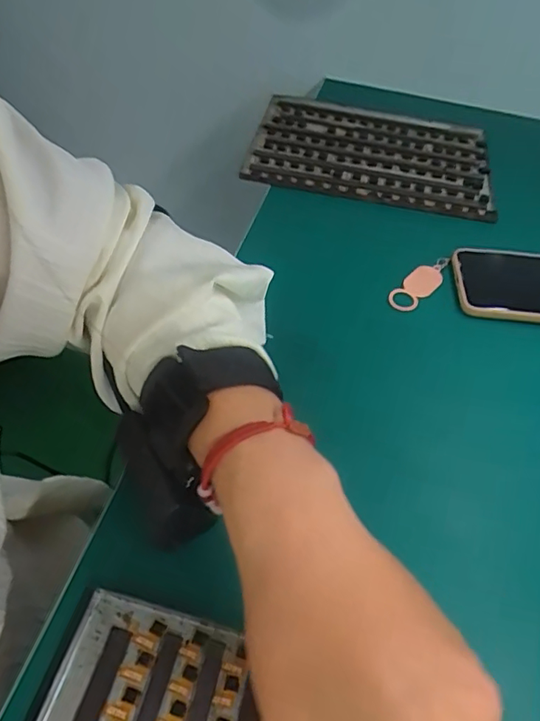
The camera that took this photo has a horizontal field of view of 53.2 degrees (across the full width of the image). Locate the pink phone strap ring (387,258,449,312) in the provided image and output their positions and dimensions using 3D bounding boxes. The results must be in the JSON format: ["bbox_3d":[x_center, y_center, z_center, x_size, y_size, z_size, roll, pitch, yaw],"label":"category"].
[{"bbox_3d":[0.125,-0.064,0.440,0.022,0.008,0.072,38,57,25],"label":"pink phone strap ring"}]

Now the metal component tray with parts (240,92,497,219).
[{"bbox_3d":[0.105,-0.214,0.560,0.241,0.017,0.169,11,50,6],"label":"metal component tray with parts"}]

